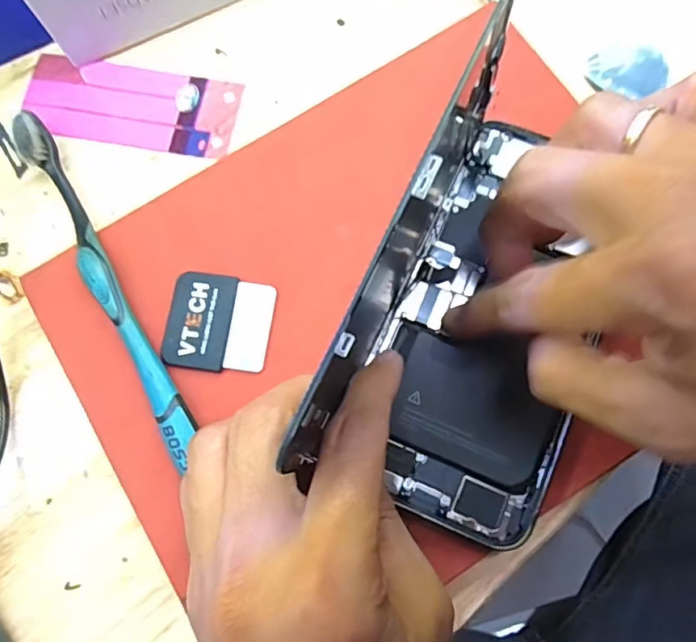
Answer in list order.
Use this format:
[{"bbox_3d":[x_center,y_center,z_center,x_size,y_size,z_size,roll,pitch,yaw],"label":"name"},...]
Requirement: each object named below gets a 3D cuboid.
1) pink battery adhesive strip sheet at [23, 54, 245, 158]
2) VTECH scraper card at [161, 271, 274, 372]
[{"bbox_3d":[-0.102,-0.102,0.256,0.100,0.004,0.040,9,79,3],"label":"pink battery adhesive strip sheet"},{"bbox_3d":[-0.052,0.001,0.223,0.042,0.004,0.039,7,79,3],"label":"VTECH scraper card"}]

